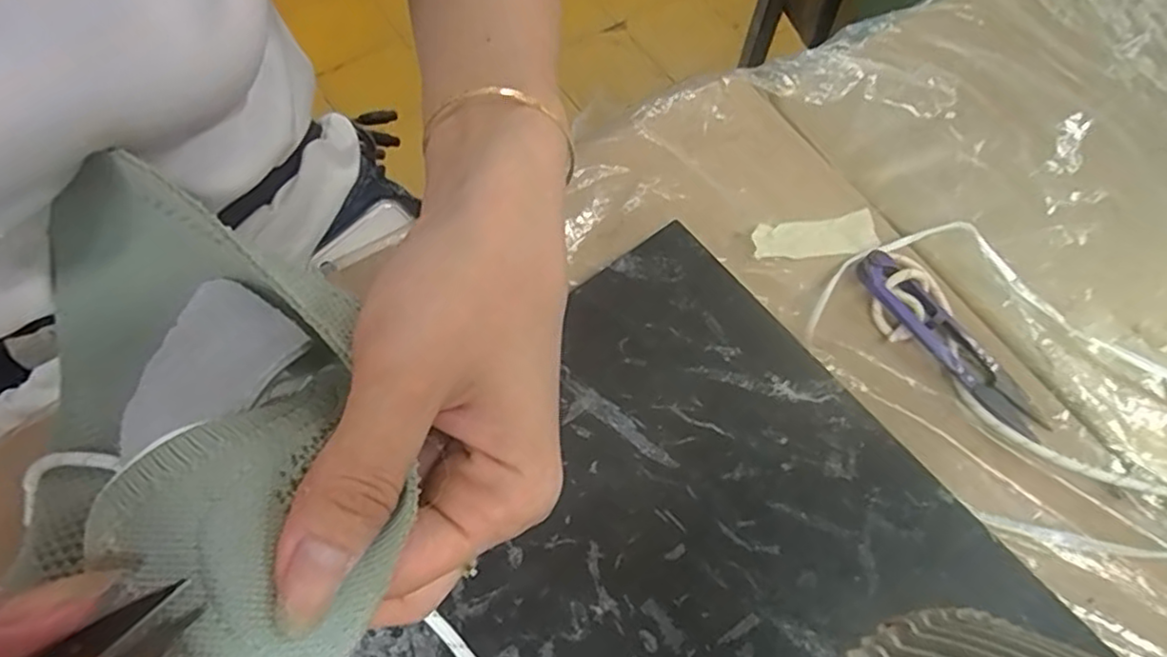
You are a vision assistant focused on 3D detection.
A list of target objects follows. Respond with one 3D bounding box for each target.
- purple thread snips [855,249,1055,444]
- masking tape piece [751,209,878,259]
[{"bbox_3d":[0.159,0.004,0.294,0.021,0.012,0.097,-34,69,-15],"label":"purple thread snips"},{"bbox_3d":[0.109,-0.044,0.321,0.060,0.006,0.021,-3,61,-9],"label":"masking tape piece"}]

